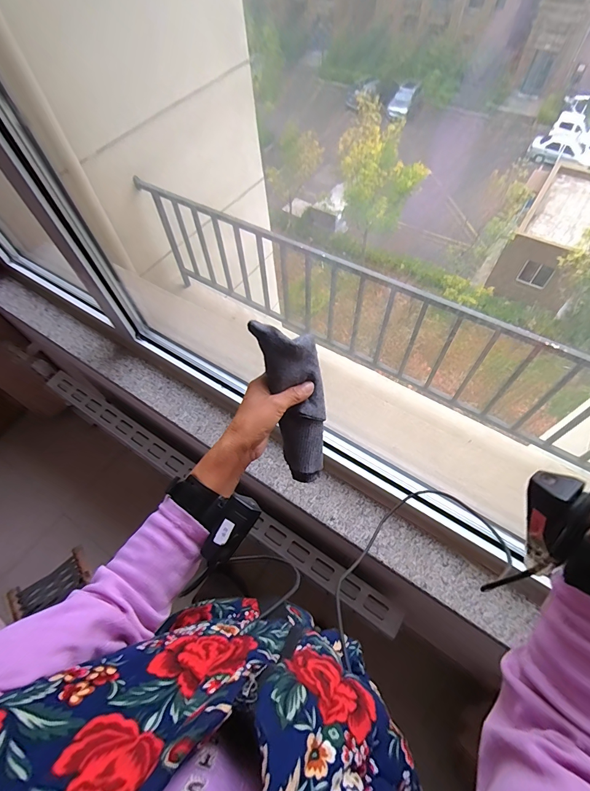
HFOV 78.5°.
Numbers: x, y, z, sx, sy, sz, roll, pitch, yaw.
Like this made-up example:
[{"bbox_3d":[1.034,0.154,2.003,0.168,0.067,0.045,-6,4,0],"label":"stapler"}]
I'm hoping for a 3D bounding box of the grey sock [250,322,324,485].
[{"bbox_3d":[0.005,0.011,0.448,0.066,0.213,0.026,-13,23,-3],"label":"grey sock"}]

